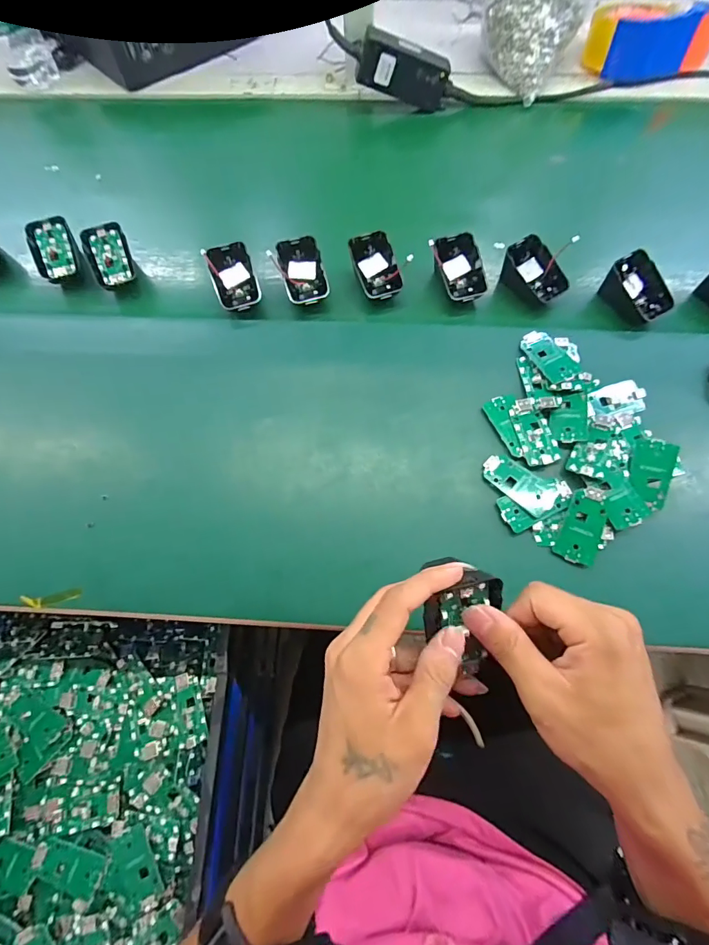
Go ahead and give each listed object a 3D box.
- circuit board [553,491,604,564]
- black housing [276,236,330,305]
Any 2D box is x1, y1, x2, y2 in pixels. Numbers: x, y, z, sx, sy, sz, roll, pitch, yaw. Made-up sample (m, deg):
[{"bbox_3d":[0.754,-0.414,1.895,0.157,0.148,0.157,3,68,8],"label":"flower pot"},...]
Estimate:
[{"bbox_3d":[0.190,0.046,0.360,0.031,0.004,0.057,23,82,16],"label":"circuit board"},{"bbox_3d":[-0.054,-0.211,0.454,0.043,0.013,0.071,-15,87,-5],"label":"black housing"}]

